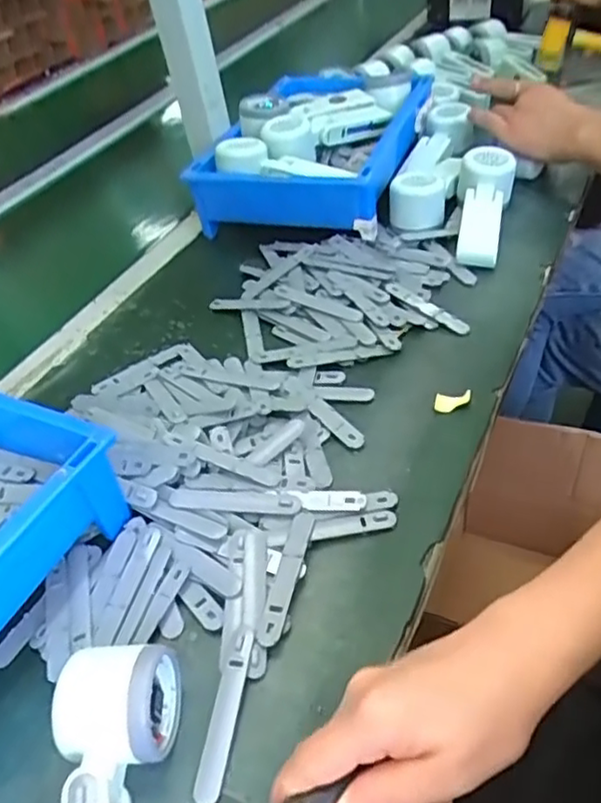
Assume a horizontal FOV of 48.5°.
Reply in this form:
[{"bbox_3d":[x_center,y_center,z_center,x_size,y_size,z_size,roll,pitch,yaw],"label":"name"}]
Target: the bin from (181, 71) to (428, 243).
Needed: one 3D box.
[{"bbox_3d":[0.028,-0.313,0.813,0.206,0.105,0.320,9,46,22],"label":"bin"}]

